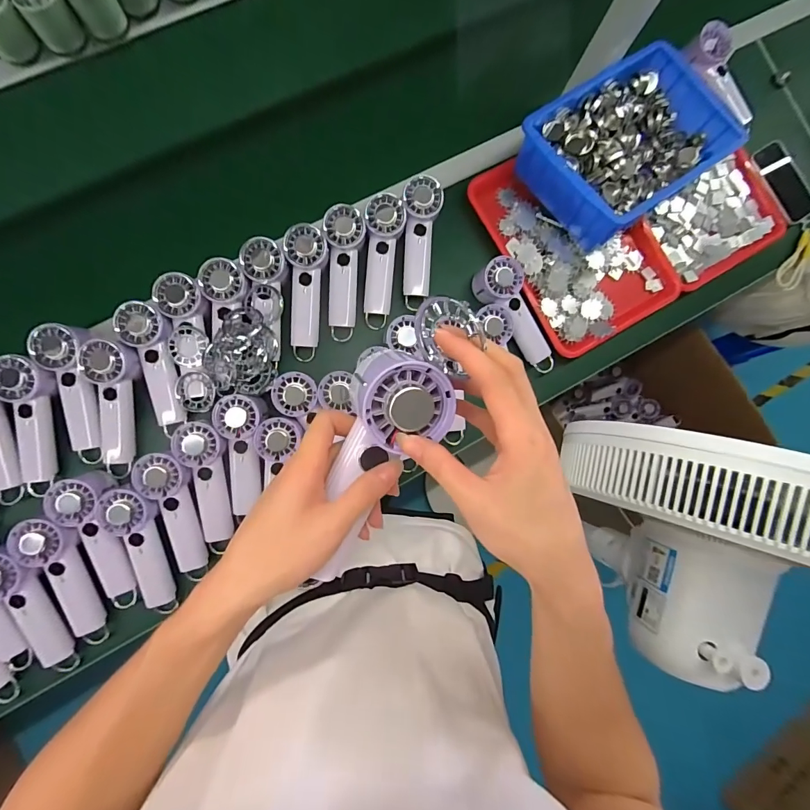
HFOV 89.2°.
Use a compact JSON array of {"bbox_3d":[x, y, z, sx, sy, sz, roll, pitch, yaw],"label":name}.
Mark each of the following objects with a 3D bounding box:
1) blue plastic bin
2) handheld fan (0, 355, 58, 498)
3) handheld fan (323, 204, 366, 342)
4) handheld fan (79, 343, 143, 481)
[{"bbox_3d":[0.337,-0.400,0.626,0.287,0.088,0.208,-35,89,-7],"label":"blue plastic bin"},{"bbox_3d":[-0.527,0.028,0.576,0.064,0.034,0.193,1,104,-5],"label":"handheld fan"},{"bbox_3d":[-0.095,-0.200,0.637,0.056,0.031,0.191,3,105,-5],"label":"handheld fan"},{"bbox_3d":[-0.418,0.005,0.591,0.059,0.034,0.191,4,103,-5],"label":"handheld fan"}]

